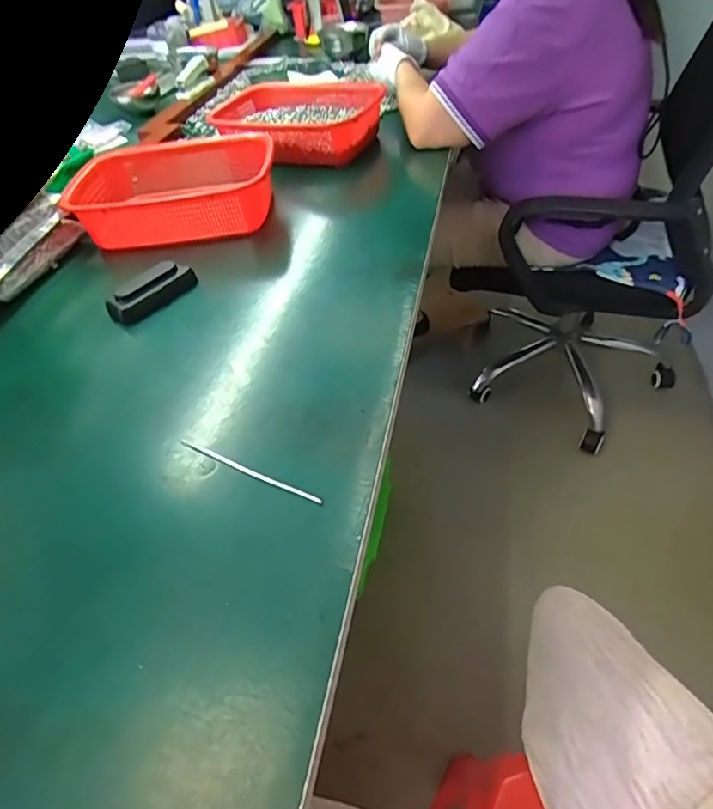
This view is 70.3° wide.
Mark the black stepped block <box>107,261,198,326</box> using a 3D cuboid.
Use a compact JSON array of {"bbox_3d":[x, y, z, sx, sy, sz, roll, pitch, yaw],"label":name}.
[{"bbox_3d":[-0.246,-0.136,0.610,0.044,0.031,0.105,28,55,30],"label":"black stepped block"}]

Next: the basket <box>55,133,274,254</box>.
[{"bbox_3d":[-0.259,-0.315,0.746,0.279,0.073,0.201,-4,45,4],"label":"basket"}]

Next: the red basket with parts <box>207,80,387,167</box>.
[{"bbox_3d":[-0.100,-0.507,0.907,0.275,0.068,0.206,13,48,19],"label":"red basket with parts"}]

